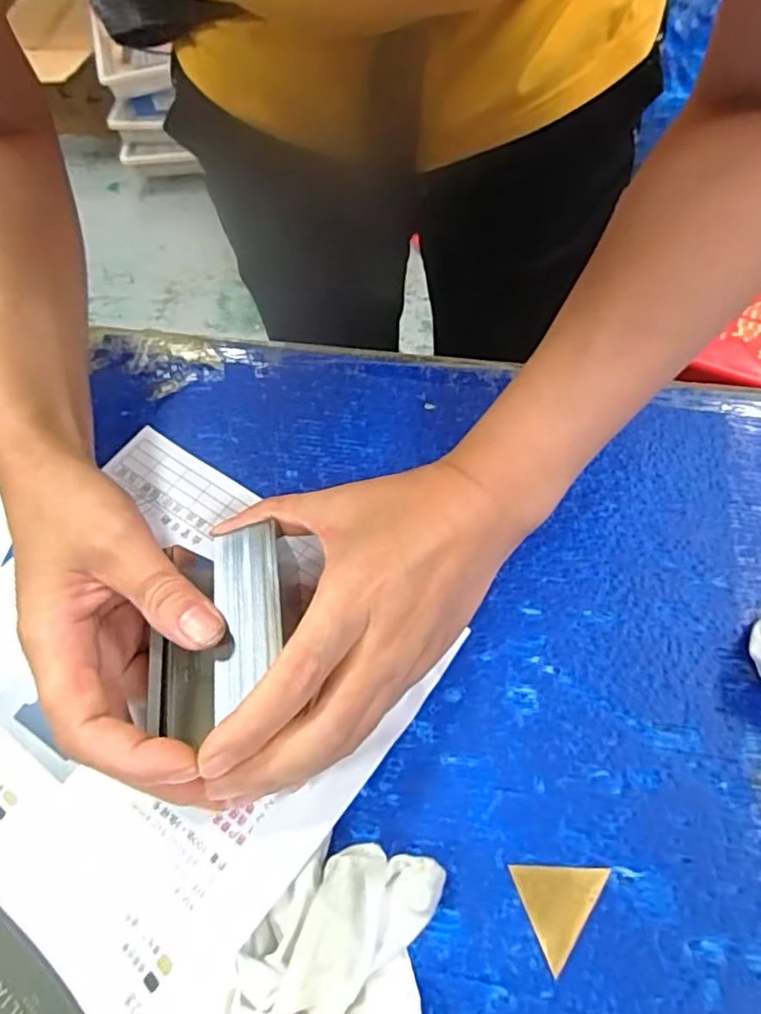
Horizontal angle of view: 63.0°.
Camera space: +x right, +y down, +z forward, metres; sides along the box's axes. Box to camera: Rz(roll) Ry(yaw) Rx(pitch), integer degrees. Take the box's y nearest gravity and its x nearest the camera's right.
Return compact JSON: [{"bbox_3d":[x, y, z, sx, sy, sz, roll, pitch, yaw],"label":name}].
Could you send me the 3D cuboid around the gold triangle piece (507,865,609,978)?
[{"bbox_3d":[0.067,0.151,0.230,0.034,0.004,0.032,0,61,4],"label":"gold triangle piece"}]

